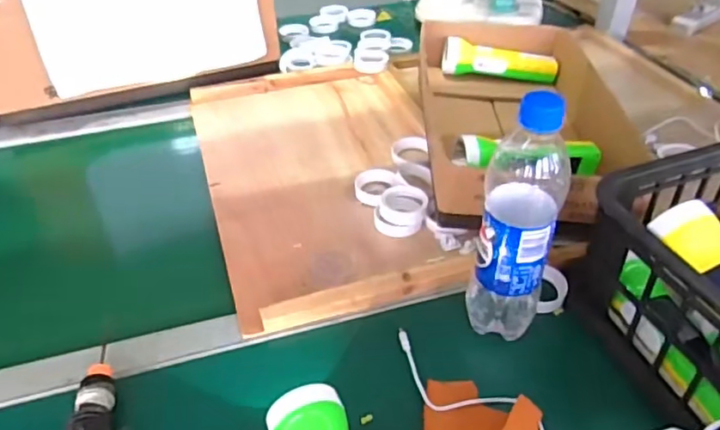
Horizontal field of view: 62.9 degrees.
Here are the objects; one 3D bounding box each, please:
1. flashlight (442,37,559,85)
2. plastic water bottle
[{"bbox_3d":[0.213,-0.236,0.896,0.171,0.054,0.042,3,40,4],"label":"flashlight"},{"bbox_3d":[0.129,0.008,0.480,0.064,0.224,0.057,11,41,14],"label":"plastic water bottle"}]

